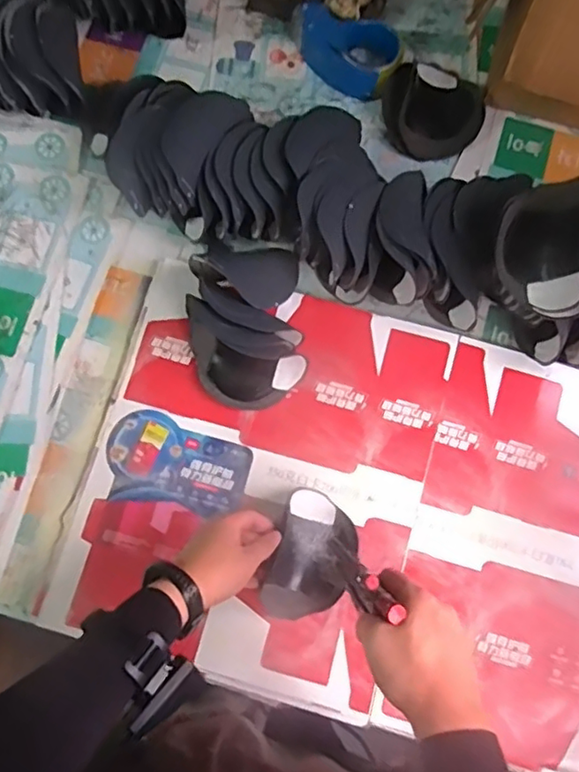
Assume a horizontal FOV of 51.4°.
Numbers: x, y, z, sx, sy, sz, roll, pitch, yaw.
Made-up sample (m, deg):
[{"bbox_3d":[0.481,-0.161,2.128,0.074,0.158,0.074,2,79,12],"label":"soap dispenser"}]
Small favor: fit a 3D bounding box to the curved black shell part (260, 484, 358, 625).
[{"bbox_3d":[0.027,0.197,0.686,0.088,0.024,0.141,18,75,3],"label":"curved black shell part"}]

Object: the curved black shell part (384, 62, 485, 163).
[{"bbox_3d":[0.203,-0.386,0.833,0.141,0.057,0.128,-37,79,-10],"label":"curved black shell part"}]

